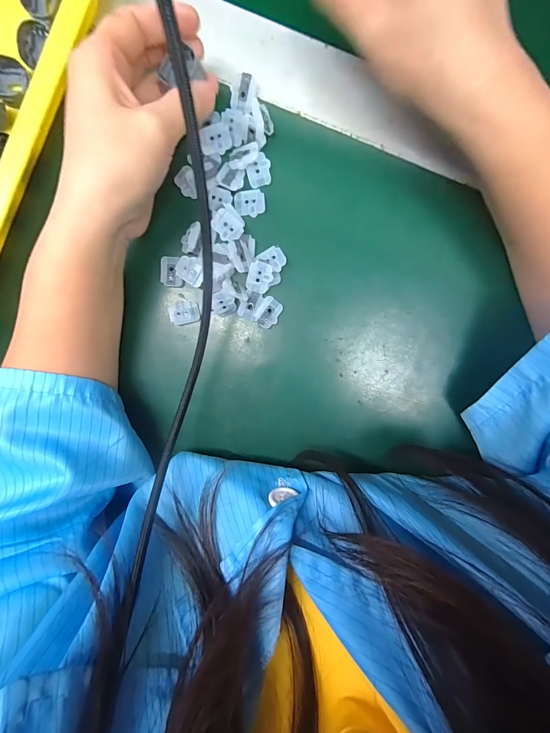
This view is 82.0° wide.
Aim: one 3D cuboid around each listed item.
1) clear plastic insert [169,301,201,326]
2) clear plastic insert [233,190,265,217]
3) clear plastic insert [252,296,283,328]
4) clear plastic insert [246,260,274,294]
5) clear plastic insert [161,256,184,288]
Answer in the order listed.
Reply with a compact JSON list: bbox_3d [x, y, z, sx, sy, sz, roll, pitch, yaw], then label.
[{"bbox_3d":[-0.067,-0.040,0.235,0.020,0.006,0.017,-6,95,3],"label":"clear plastic insert"},{"bbox_3d":[-0.018,-0.116,0.226,0.022,0.004,0.017,-4,95,2],"label":"clear plastic insert"},{"bbox_3d":[-0.004,-0.039,0.232,0.016,0.005,0.021,37,95,-1],"label":"clear plastic insert"},{"bbox_3d":[-0.011,-0.063,0.224,0.017,0.006,0.019,16,95,1],"label":"clear plastic insert"},{"bbox_3d":[-0.075,-0.069,0.231,0.017,0.006,0.023,-1,95,2],"label":"clear plastic insert"}]

